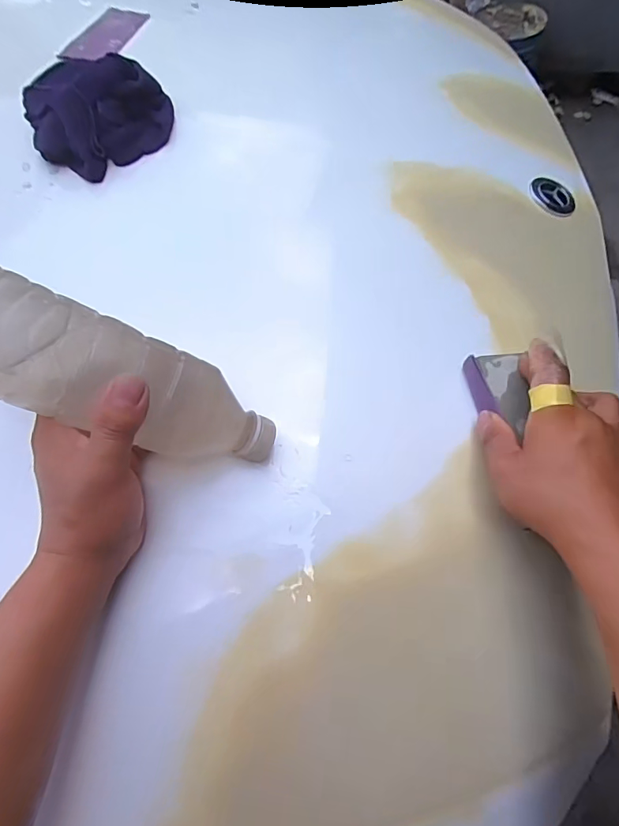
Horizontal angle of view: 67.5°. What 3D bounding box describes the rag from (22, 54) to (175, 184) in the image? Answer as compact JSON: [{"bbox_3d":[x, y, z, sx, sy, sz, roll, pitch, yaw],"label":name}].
[{"bbox_3d":[-0.201,-0.290,0.448,0.134,0.057,0.113,-21,63,-7],"label":"rag"}]

